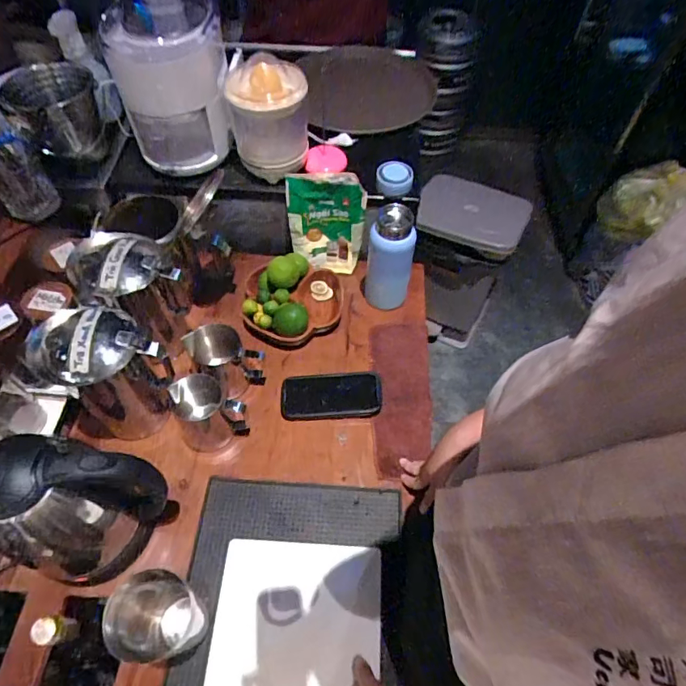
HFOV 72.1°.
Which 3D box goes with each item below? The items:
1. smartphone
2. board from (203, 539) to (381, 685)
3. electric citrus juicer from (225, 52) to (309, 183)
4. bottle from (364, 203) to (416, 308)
[{"bbox_3d":[-0.019,0.086,0.794,0.165,0.016,0.083,-2,56,-2],"label":"smartphone"},{"bbox_3d":[-0.062,0.400,0.581,0.209,0.009,0.287,3,56,1],"label":"board"},{"bbox_3d":[-0.124,-0.390,0.820,0.132,0.160,0.121,-6,56,-5],"label":"electric citrus juicer"},{"bbox_3d":[0.083,-0.140,0.838,0.076,0.196,0.083,5,56,2],"label":"bottle"}]

